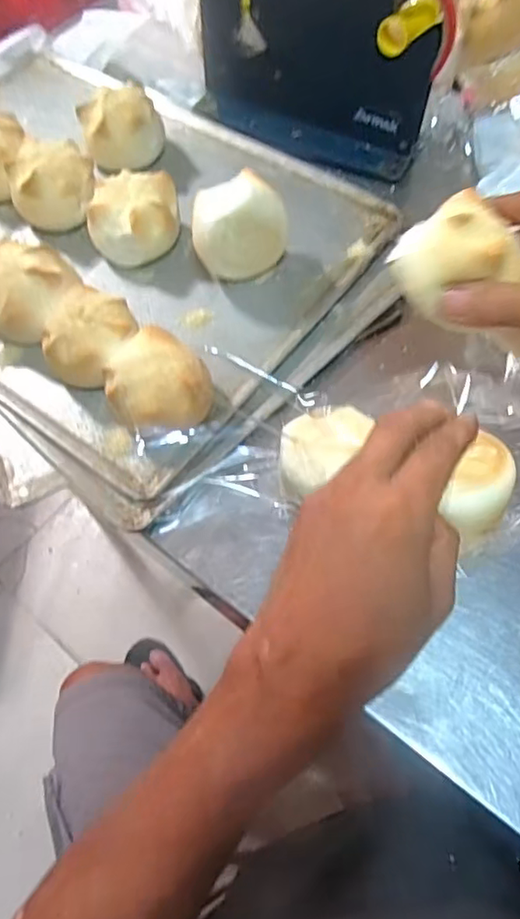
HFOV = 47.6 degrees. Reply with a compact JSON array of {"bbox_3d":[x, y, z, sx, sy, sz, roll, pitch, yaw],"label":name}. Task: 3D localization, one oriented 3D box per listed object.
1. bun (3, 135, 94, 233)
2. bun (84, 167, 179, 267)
[{"bbox_3d":[-0.174,-0.234,0.497,0.071,0.046,0.061,-22,64,-8],"label":"bun"},{"bbox_3d":[-0.101,-0.195,0.479,0.074,0.045,0.066,-13,63,-4],"label":"bun"}]

